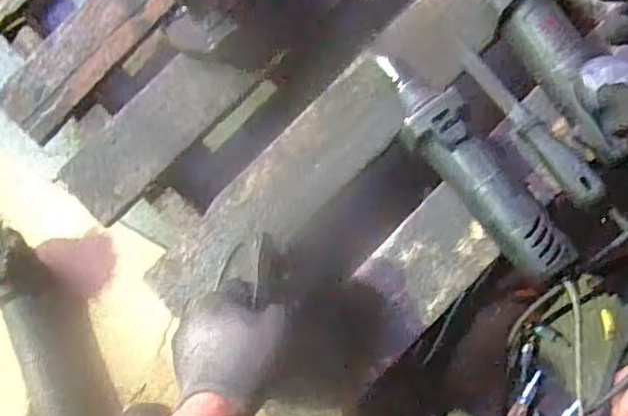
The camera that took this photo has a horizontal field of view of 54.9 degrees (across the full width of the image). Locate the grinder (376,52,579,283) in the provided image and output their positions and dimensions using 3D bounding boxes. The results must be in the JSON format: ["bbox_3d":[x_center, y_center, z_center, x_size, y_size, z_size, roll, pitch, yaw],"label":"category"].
[{"bbox_3d":[0.145,-0.047,0.585,0.061,0.069,0.268,-39,78,1],"label":"grinder"}]

